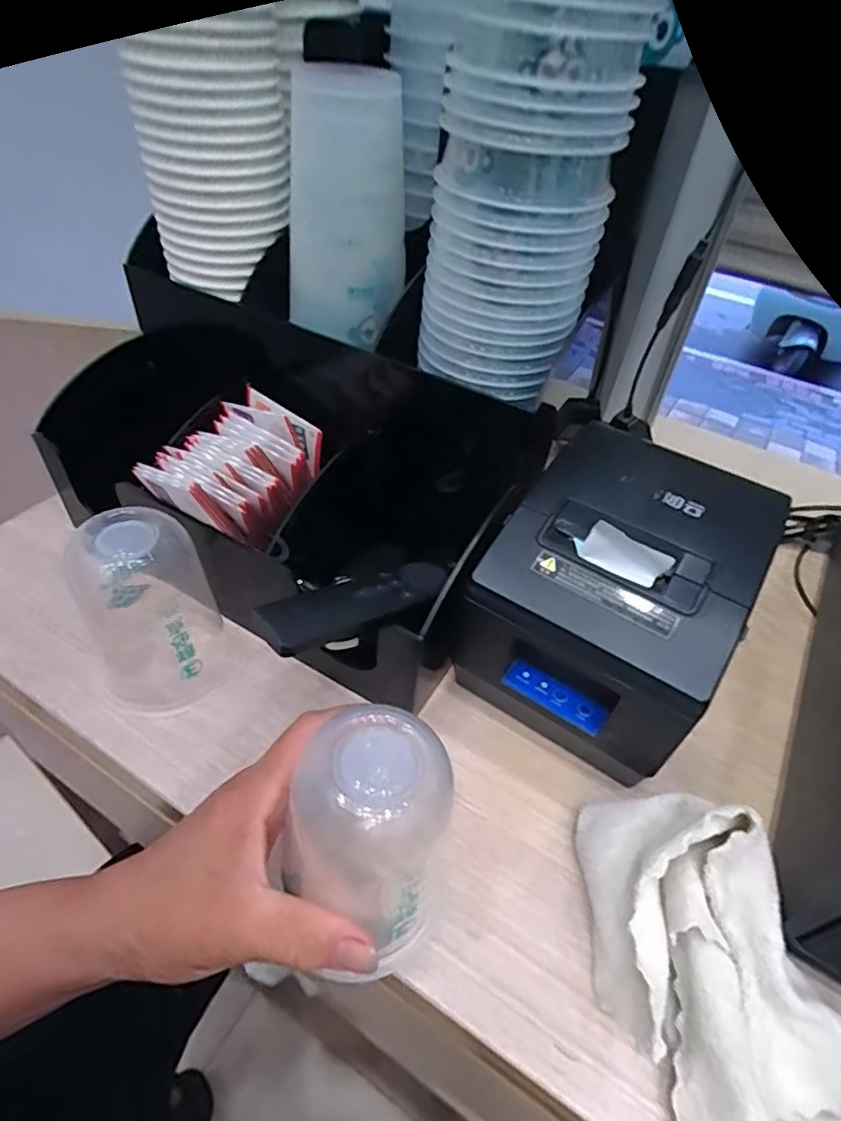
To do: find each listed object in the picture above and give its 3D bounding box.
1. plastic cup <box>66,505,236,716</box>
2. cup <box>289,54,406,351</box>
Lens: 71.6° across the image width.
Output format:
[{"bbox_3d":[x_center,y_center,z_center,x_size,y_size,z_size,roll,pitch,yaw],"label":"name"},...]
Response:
[{"bbox_3d":[-0.161,0.023,0.346,0.076,0.108,0.092,-22,52,-26],"label":"plastic cup"},{"bbox_3d":[-0.040,-0.201,0.336,0.064,0.121,0.062,4,45,-4],"label":"cup"}]

